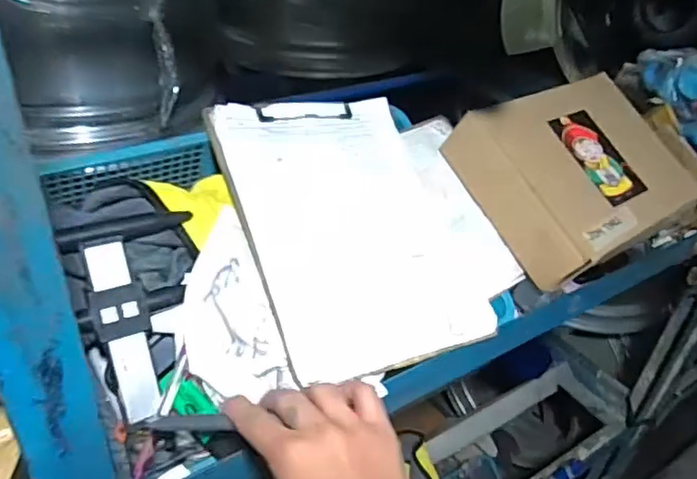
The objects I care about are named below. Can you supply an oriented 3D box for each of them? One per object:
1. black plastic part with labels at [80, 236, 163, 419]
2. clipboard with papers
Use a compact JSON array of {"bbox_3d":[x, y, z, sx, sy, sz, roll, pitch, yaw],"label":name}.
[{"bbox_3d":[-0.188,0.075,0.484,0.041,0.152,0.019,-14,9,-26],"label":"black plastic part with labels"},{"bbox_3d":[0.012,-0.021,0.581,0.238,0.017,0.294,-9,65,-30],"label":"clipboard with papers"}]

